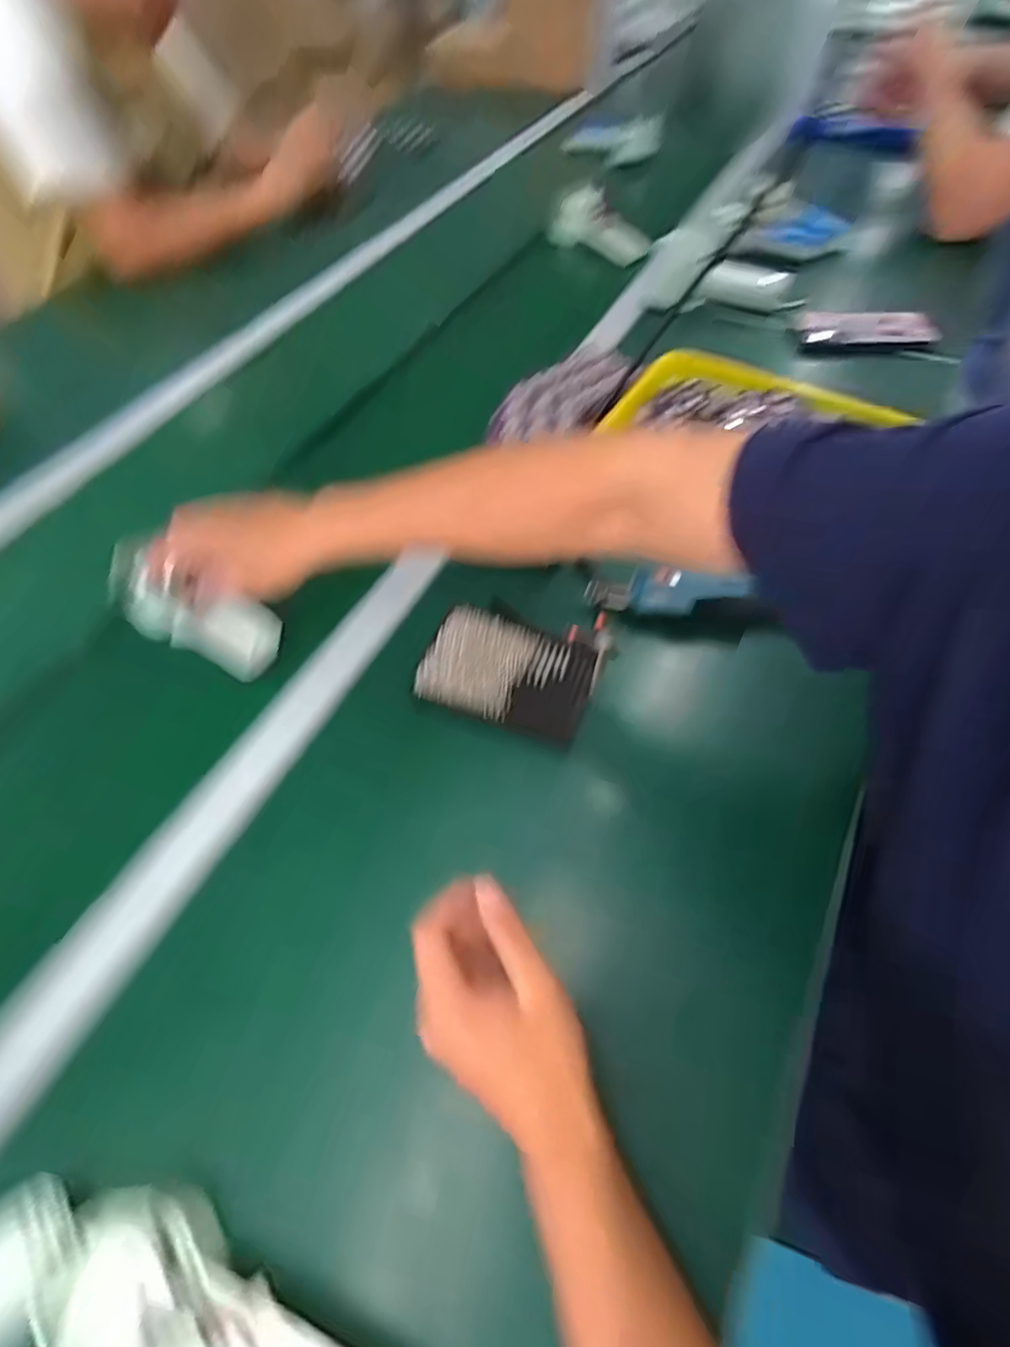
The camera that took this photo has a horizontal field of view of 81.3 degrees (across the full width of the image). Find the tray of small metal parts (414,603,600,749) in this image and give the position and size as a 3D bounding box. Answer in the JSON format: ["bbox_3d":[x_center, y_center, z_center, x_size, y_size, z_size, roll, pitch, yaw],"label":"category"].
[{"bbox_3d":[0.003,-0.001,0.487,0.135,0.011,0.089,20,75,-2],"label":"tray of small metal parts"}]

